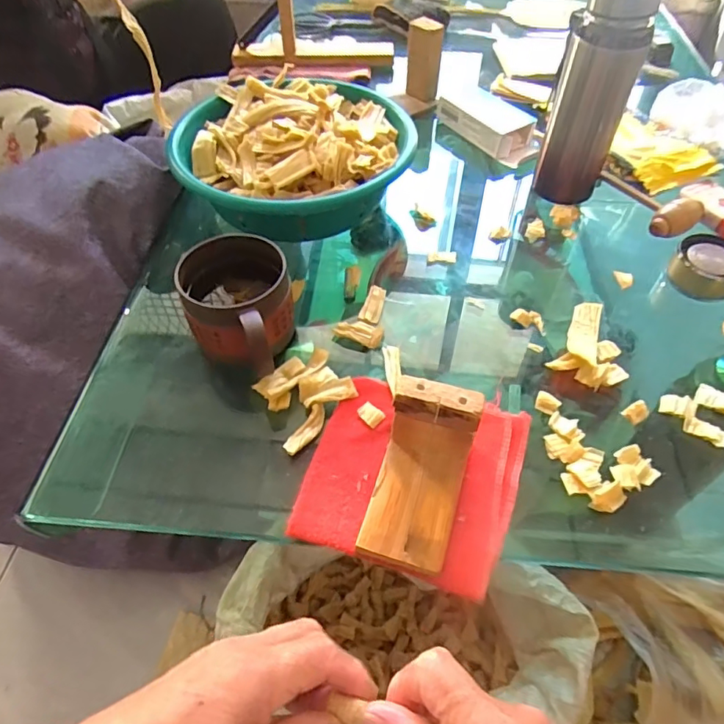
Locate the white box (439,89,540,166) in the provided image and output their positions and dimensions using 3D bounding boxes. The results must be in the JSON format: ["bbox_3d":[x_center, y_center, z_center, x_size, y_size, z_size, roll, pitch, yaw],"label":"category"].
[{"bbox_3d":[0.176,-0.329,0.714,0.070,0.035,0.164,-27,57,-19],"label":"white box"}]

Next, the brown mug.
[{"bbox_3d":[-0.106,-0.045,0.469,0.091,0.079,0.123,-23,56,-16],"label":"brown mug"}]

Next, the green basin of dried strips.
[{"bbox_3d":[-0.081,-0.236,0.597,0.247,0.086,0.245,0,53,0],"label":"green basin of dried strips"}]

